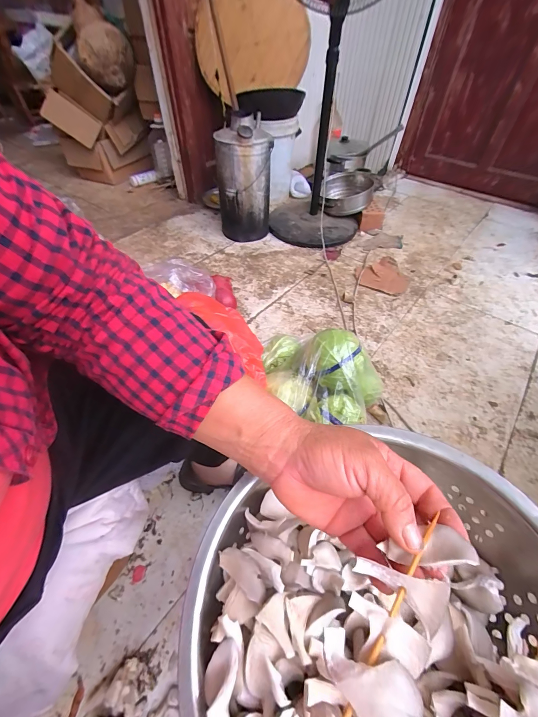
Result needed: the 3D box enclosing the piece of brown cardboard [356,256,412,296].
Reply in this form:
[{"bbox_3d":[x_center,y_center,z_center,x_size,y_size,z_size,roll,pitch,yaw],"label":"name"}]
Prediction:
[{"bbox_3d":[0.452,-0.334,1.204,0.201,0.027,0.195,24,56,19],"label":"piece of brown cardboard"}]

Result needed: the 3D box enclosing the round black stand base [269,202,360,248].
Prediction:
[{"bbox_3d":[0.197,-0.649,1.434,0.417,0.075,0.347,27,57,21],"label":"round black stand base"}]

